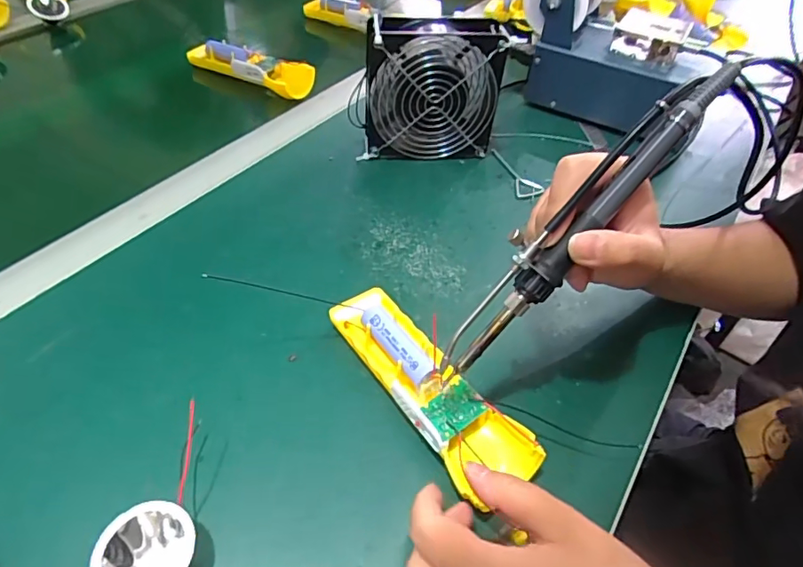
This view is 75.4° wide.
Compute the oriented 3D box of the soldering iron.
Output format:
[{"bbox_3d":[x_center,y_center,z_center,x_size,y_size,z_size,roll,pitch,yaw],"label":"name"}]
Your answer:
[{"bbox_3d":[0.089,-0.032,0.261,0.200,0.031,0.022,-49,58,9],"label":"soldering iron"}]

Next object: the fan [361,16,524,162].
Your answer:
[{"bbox_3d":[0.028,-0.180,0.489,0.128,0.119,0.044,-2,48,-4],"label":"fan"}]

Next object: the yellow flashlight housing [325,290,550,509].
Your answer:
[{"bbox_3d":[0.012,0.060,0.325,0.049,0.029,0.161,-28,52,-25],"label":"yellow flashlight housing"}]

